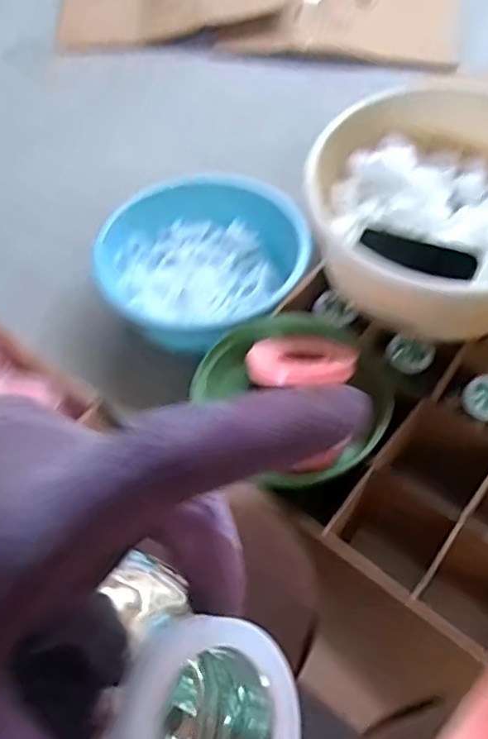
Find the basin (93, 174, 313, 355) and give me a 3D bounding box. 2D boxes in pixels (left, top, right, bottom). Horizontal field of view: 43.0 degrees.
[{"bbox_3d":[-0.073,-0.204,1.123,0.366,0.099,0.335,-1,54,1],"label":"basin"}]

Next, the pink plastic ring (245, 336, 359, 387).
[{"bbox_3d":[0.071,-0.002,0.763,0.130,0.044,0.082,1,54,2],"label":"pink plastic ring"}]

